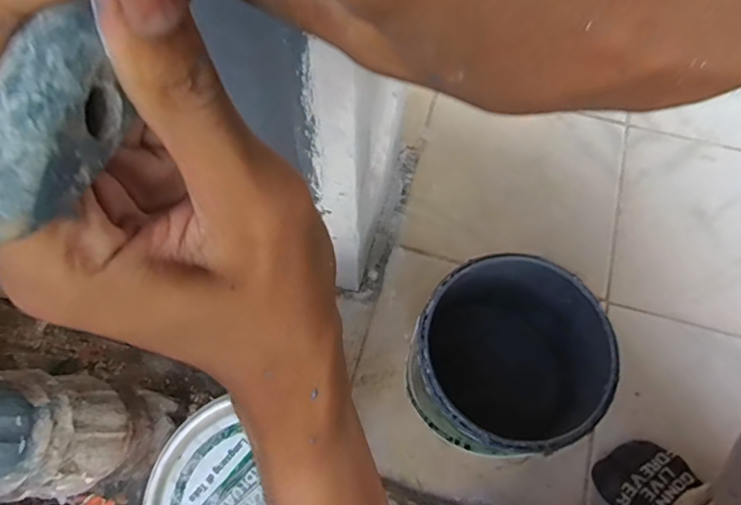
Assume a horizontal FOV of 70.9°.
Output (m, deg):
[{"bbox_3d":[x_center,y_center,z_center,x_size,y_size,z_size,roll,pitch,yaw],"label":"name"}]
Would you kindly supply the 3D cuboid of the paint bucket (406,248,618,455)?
[{"bbox_3d":[0.137,0.115,0.571,0.189,0.191,0.191,0,67,-1],"label":"paint bucket"}]

